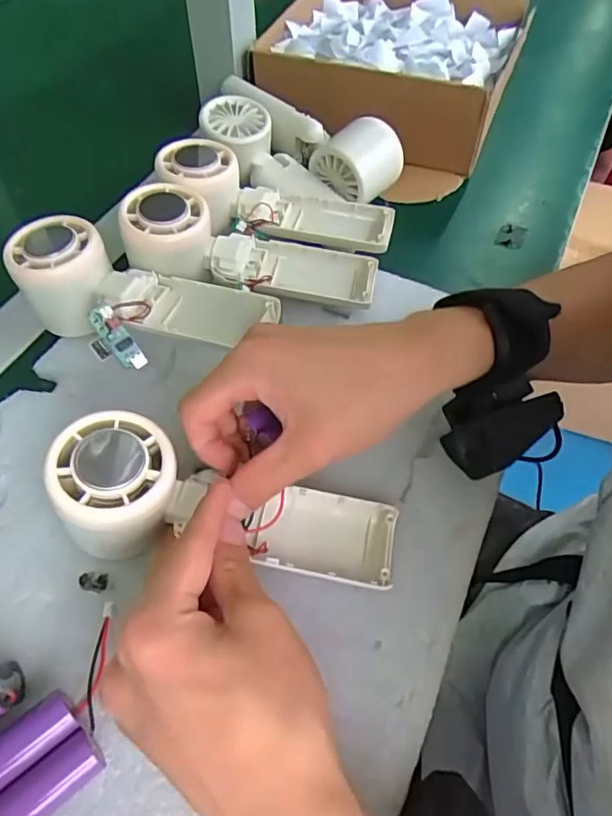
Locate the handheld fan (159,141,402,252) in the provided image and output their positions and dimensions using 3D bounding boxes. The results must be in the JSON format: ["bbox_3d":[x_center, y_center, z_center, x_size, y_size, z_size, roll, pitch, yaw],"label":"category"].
[{"bbox_3d":[-0.023,-0.142,0.396,0.166,0.044,0.058,16,55,-7],"label":"handheld fan"}]

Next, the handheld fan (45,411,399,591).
[{"bbox_3d":[-0.038,0.052,0.268,0.163,0.035,0.059,16,54,-12],"label":"handheld fan"}]

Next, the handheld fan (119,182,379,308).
[{"bbox_3d":[-0.037,-0.097,0.365,0.160,0.039,0.053,12,54,-9],"label":"handheld fan"}]

